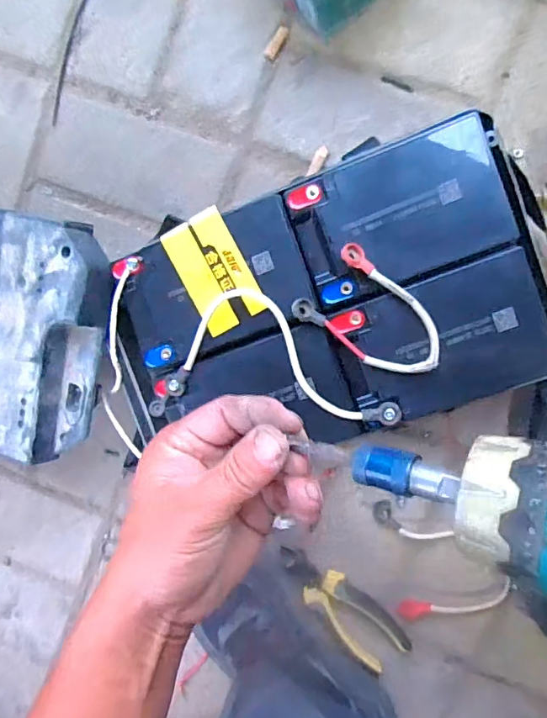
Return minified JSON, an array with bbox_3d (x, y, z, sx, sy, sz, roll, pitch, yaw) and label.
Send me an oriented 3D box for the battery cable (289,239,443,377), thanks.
[{"bbox_3d":[0.076,-0.029,0.359,0.103,0.013,0.061,39,99,3],"label":"battery cable"}]

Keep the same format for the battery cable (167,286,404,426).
[{"bbox_3d":[0.009,-0.004,0.372,0.181,0.011,0.089,7,96,7],"label":"battery cable"}]

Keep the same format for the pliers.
[{"bbox_3d":[0.069,0.245,0.488,0.052,0.019,0.150,-43,89,9],"label":"pliers"}]

